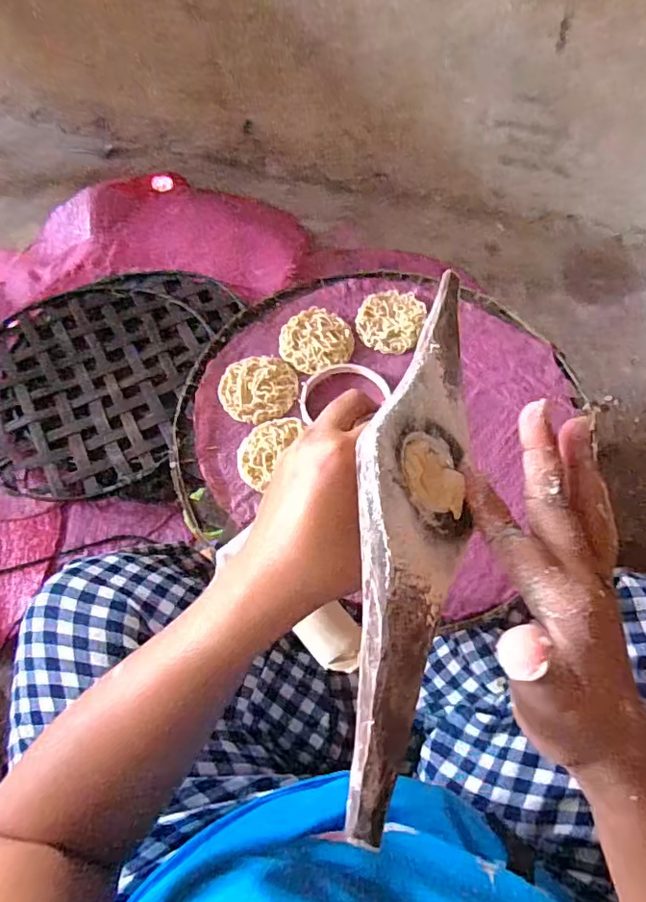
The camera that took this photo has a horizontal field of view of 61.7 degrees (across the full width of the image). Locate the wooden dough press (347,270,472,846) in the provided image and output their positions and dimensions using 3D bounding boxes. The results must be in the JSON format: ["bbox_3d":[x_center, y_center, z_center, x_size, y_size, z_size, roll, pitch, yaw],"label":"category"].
[{"bbox_3d":[0.035,0.014,0.259,0.055,0.036,0.279,34,52,-22],"label":"wooden dough press"}]

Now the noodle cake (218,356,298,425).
[{"bbox_3d":[-0.064,-0.063,0.532,0.075,0.009,0.075,-1,58,2],"label":"noodle cake"}]

